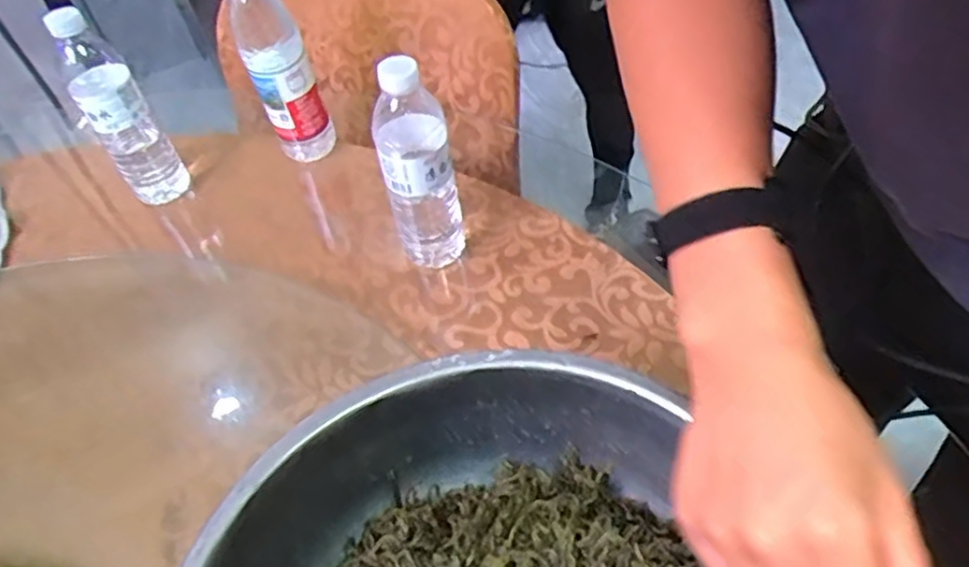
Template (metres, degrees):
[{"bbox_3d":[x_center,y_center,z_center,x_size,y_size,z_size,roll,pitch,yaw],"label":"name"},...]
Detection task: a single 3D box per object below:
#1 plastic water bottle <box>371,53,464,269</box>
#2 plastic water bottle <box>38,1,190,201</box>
[{"bbox_3d":[-0.059,-0.102,0.616,0.065,0.219,0.067,-10,51,-2],"label":"plastic water bottle"},{"bbox_3d":[-0.381,-0.179,0.710,0.061,0.205,0.060,-30,54,-17],"label":"plastic water bottle"}]

